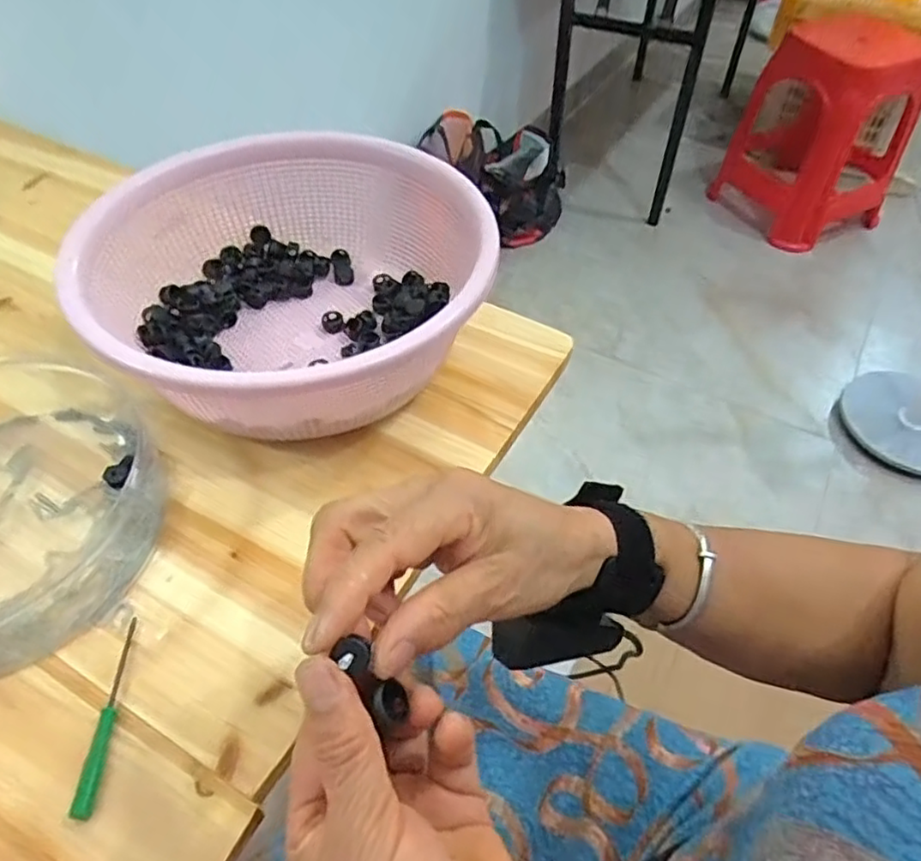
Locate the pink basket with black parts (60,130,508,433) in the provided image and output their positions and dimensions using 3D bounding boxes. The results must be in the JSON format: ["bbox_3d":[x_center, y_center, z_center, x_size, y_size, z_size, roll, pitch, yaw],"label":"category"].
[{"bbox_3d":[-0.125,-0.104,0.483,0.269,0.112,0.287,0,50,0],"label":"pink basket with black parts"}]

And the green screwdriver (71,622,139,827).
[{"bbox_3d":[-0.181,0.144,0.342,0.008,0.007,0.098,-2,50,-2],"label":"green screwdriver"}]

